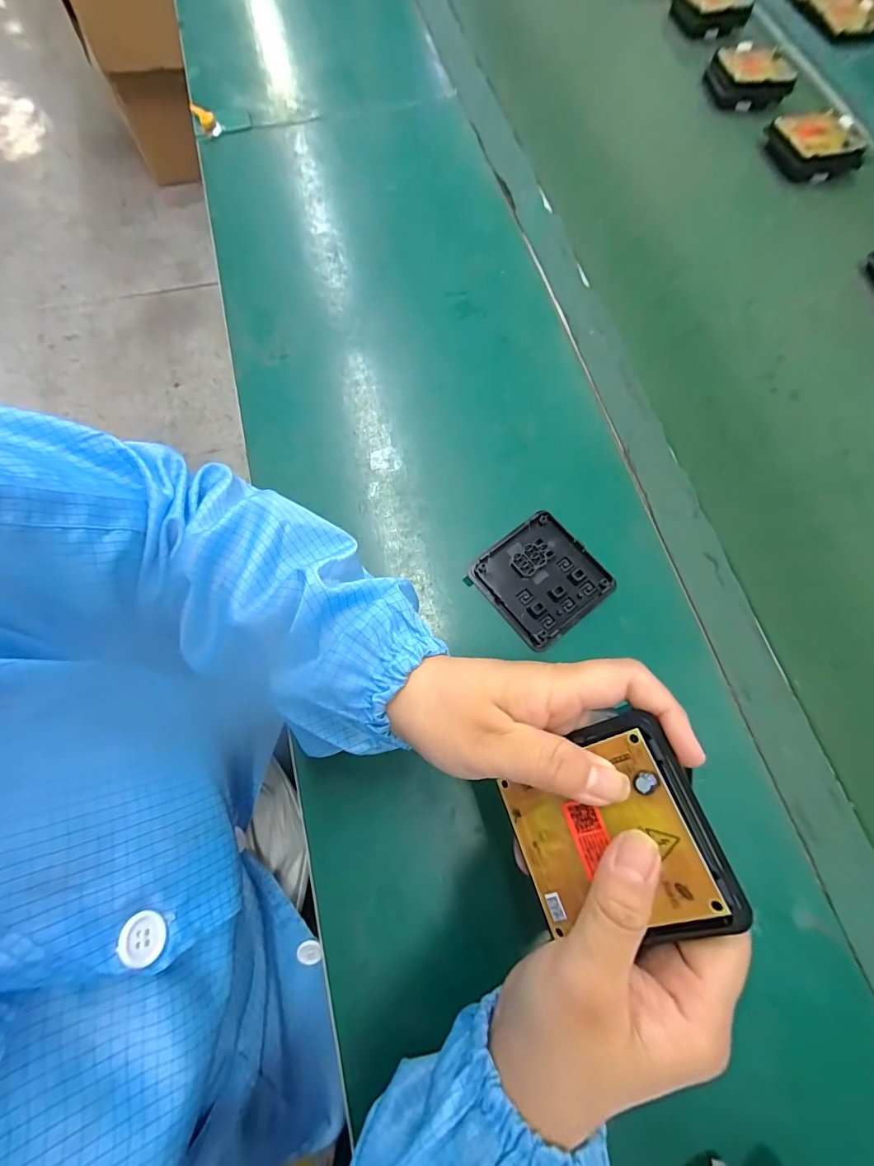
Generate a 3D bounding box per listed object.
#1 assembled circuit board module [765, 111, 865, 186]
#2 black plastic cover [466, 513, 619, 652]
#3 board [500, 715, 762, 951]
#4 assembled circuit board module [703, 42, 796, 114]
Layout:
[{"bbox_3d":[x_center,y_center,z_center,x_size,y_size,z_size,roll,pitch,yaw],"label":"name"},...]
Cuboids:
[{"bbox_3d":[0.411,-0.480,0.500,0.073,0.025,0.079,-16,72,-7],"label":"assembled circuit board module"},{"bbox_3d":[0.077,-0.003,0.337,0.080,0.007,0.082,-37,76,-13],"label":"black plastic cover"},{"bbox_3d":[0.070,0.106,0.192,0.078,0.014,0.080,-33,64,25],"label":"board"},{"bbox_3d":[0.366,-0.599,0.541,0.079,0.023,0.080,-7,72,-4],"label":"assembled circuit board module"}]

